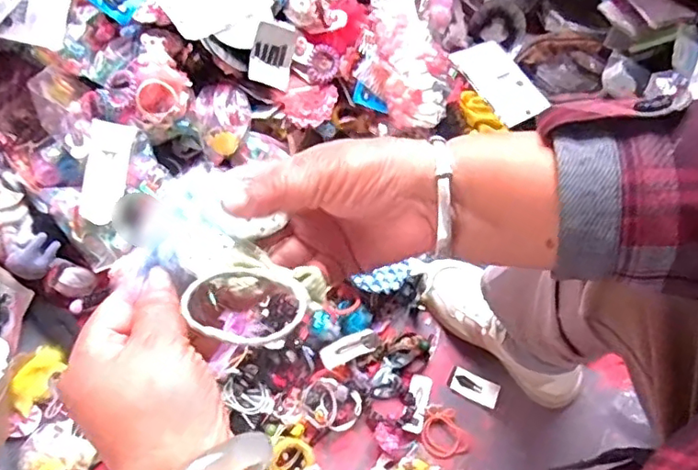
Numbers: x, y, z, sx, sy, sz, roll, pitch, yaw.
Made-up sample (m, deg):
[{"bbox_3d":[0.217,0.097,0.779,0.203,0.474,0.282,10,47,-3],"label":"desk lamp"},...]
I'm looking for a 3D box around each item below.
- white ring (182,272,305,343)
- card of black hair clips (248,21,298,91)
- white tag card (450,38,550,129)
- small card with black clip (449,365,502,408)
[{"bbox_3d":[-0.049,0.034,0.277,0.056,0.006,0.045,13,38,-5],"label":"white ring"},{"bbox_3d":[-0.107,-0.252,0.819,0.062,0.010,0.086,13,92,-33],"label":"card of black hair clips"},{"bbox_3d":[0.224,-0.224,0.858,0.099,0.010,0.147,-21,68,-25],"label":"white tag card"},{"bbox_3d":[0.164,0.198,0.760,0.063,0.004,0.033,24,60,8],"label":"small card with black clip"}]

